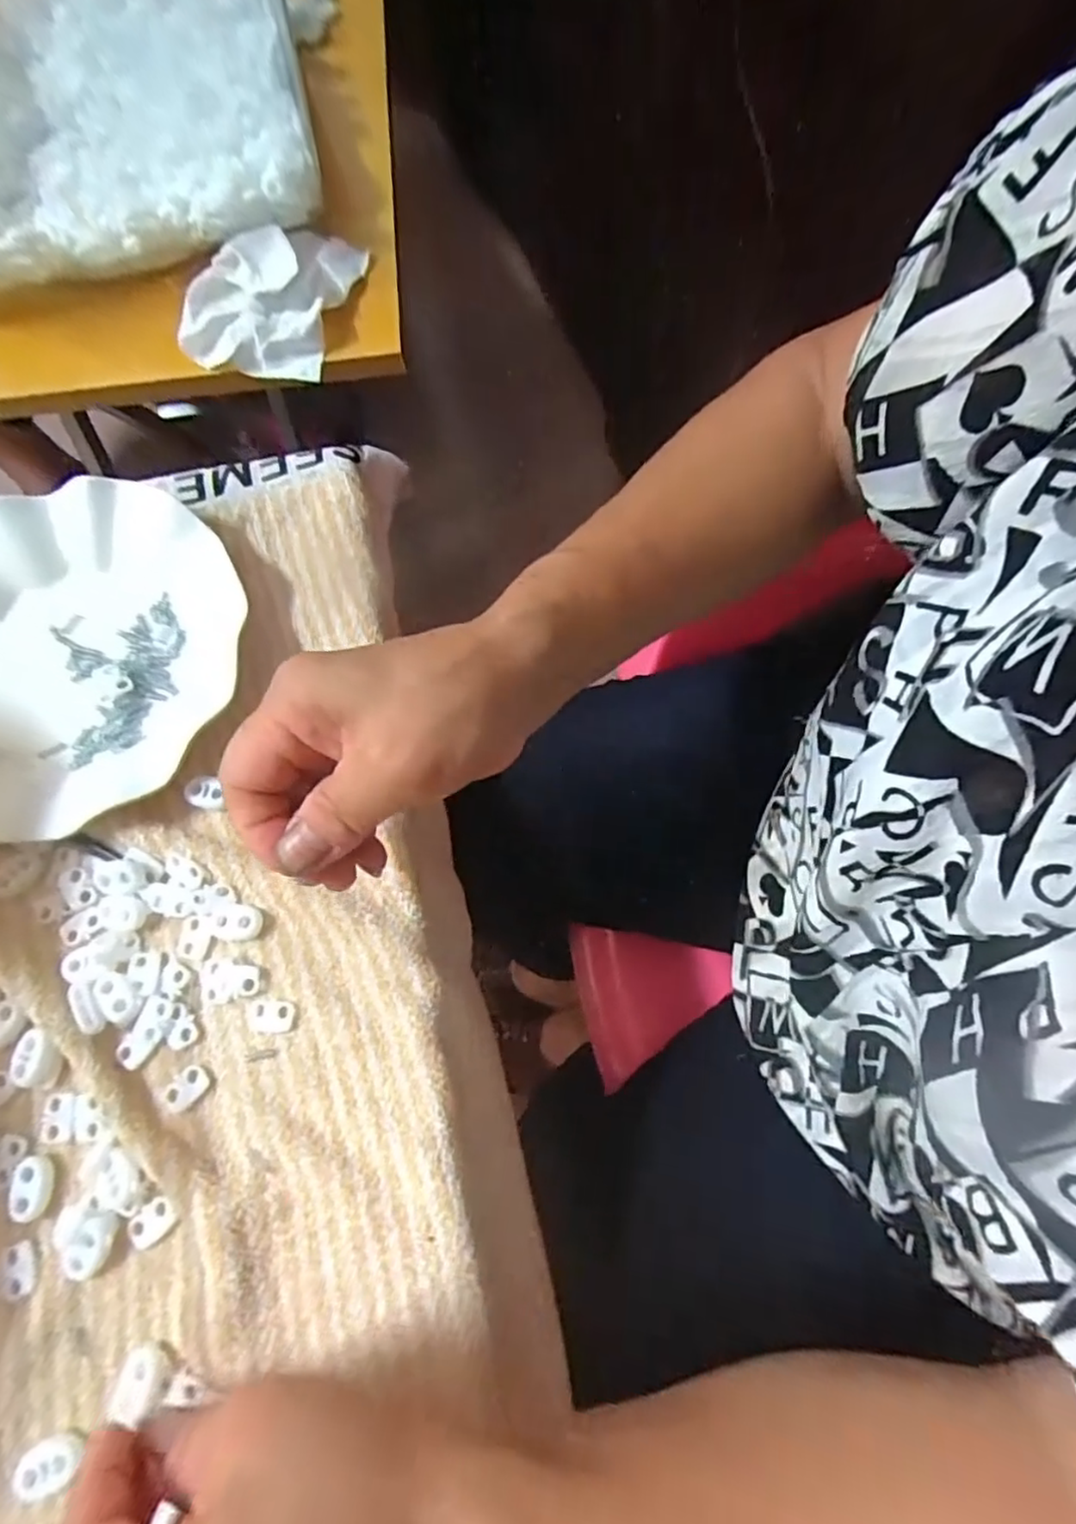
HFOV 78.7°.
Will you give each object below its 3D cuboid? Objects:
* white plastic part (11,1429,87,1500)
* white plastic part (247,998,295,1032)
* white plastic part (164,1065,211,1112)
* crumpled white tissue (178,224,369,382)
[{"bbox_3d":[-0.173,0.248,0.232,0.023,0.006,0.016,-10,73,-4],"label":"white plastic part"},{"bbox_3d":[-0.114,0.107,0.277,0.020,0.004,0.013,6,72,1],"label":"white plastic part"},{"bbox_3d":[-0.145,0.134,0.269,0.012,0.004,0.019,42,77,12],"label":"white plastic part"},{"bbox_3d":[-0.166,-0.290,0.400,0.088,0.030,0.109,13,73,4],"label":"crumpled white tissue"}]

